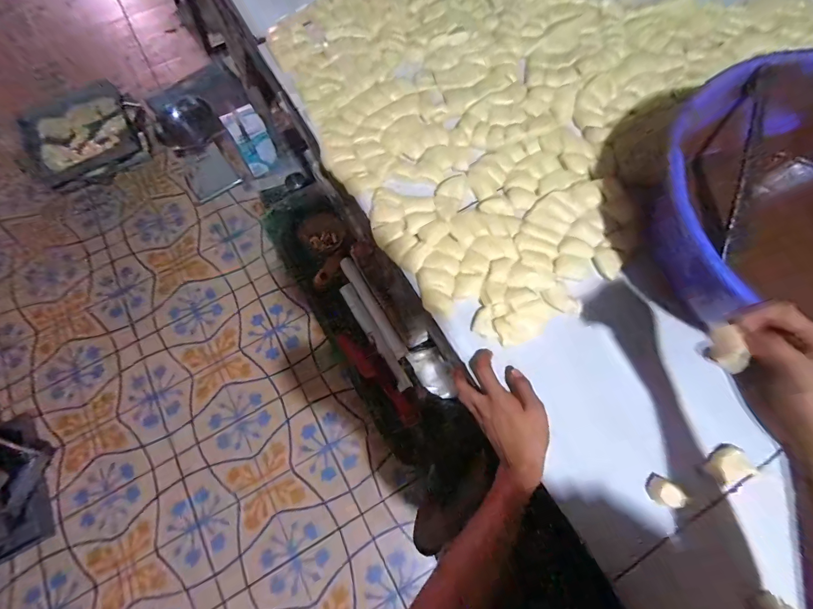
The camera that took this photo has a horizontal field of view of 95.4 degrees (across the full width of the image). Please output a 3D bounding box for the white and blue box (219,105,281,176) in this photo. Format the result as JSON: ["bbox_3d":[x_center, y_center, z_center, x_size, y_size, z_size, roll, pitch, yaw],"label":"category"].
[{"bbox_3d":[-0.573,-0.609,1.391,0.125,0.233,0.042,-31,41,-10],"label":"white and blue box"}]

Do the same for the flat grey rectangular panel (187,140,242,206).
[{"bbox_3d":[-0.865,-0.571,1.619,0.202,0.025,0.182,-32,120,-6],"label":"flat grey rectangular panel"}]

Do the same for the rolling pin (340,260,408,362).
[{"bbox_3d":[-0.063,0.002,0.681,0.024,0.018,0.214,-31,72,-8],"label":"rolling pin"}]

